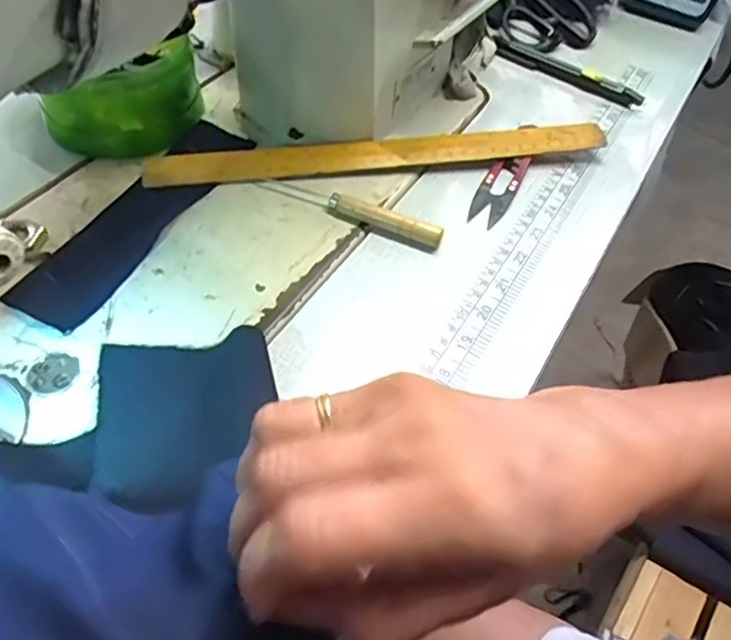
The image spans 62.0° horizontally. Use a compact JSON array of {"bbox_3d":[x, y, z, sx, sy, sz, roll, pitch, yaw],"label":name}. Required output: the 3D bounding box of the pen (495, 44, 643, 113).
[{"bbox_3d":[0.160,-0.193,0.483,0.122,0.011,0.009,31,56,17],"label":"pen"}]

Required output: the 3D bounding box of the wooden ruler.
[{"bbox_3d":[0.012,-0.111,0.401,0.299,0.008,0.031,-6,64,-8],"label":"wooden ruler"}]

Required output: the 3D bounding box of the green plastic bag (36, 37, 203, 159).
[{"bbox_3d":[-0.150,-0.135,0.384,0.097,0.047,0.047,-17,56,-18],"label":"green plastic bag"}]

